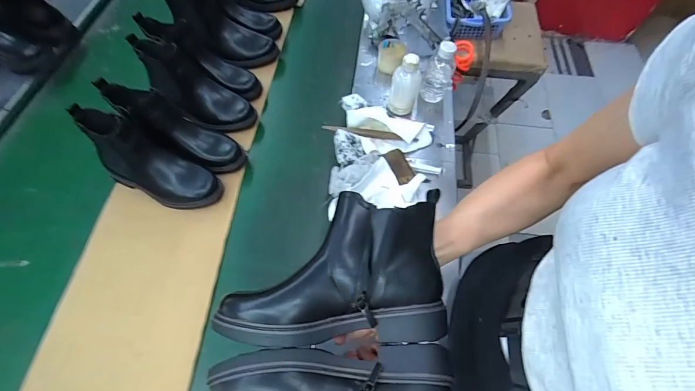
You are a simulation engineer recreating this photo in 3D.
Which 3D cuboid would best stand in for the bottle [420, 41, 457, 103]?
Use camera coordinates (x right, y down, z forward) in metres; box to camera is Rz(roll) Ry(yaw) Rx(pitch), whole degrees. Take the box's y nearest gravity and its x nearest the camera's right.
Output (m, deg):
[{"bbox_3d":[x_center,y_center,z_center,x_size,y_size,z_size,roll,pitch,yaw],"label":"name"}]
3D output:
[{"bbox_3d":[0.197,-0.264,0.727,0.059,0.129,0.051,20,63,12],"label":"bottle"}]

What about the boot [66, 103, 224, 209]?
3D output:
[{"bbox_3d":[-0.366,-0.064,0.624,0.239,0.136,0.096,23,63,11],"label":"boot"}]

